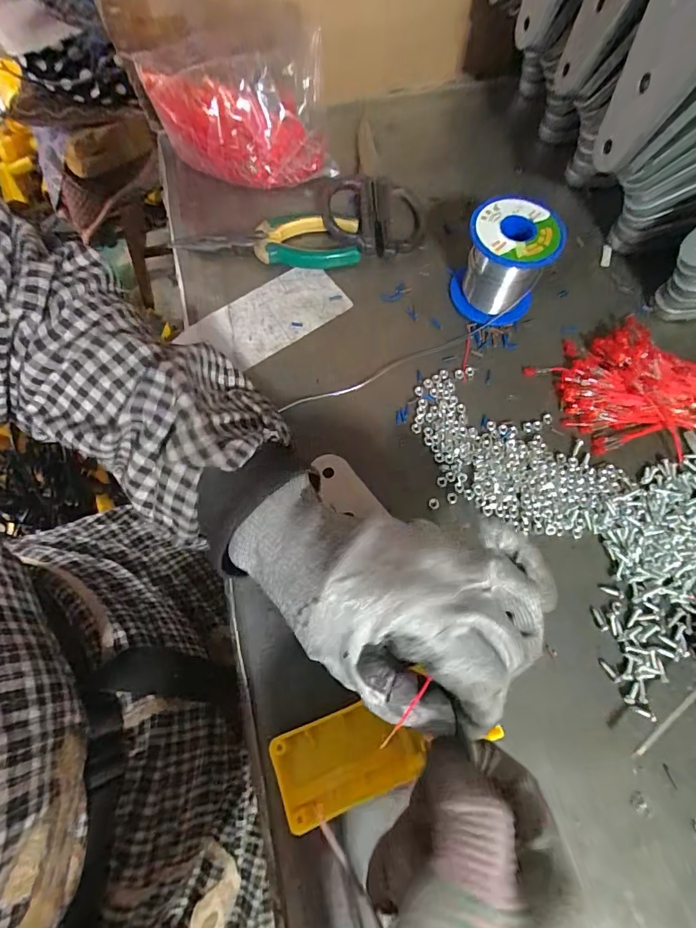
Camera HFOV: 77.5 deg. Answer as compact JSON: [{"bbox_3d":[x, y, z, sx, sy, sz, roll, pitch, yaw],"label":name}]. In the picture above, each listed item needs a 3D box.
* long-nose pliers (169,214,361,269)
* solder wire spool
[{"bbox_3d":[-0.070,-0.184,0.360,0.156,0.015,0.040,0,71,1],"label":"long-nose pliers"},{"bbox_3d":[0.116,-0.149,0.325,0.062,0.062,0.058,0,71,1],"label":"solder wire spool"}]

